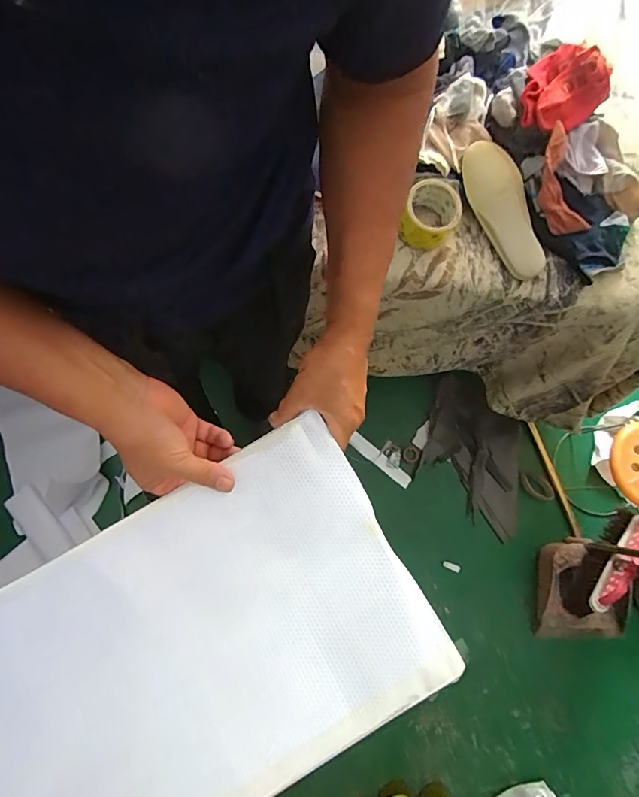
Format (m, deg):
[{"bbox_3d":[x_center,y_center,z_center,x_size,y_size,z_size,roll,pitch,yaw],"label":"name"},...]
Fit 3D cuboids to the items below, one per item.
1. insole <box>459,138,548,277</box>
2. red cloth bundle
[{"bbox_3d":[0.310,-0.313,0.711,0.083,0.023,0.229,-27,95,-7],"label":"insole"},{"bbox_3d":[0.383,-0.485,0.657,0.118,0.065,0.119,0,77,-1],"label":"red cloth bundle"}]

